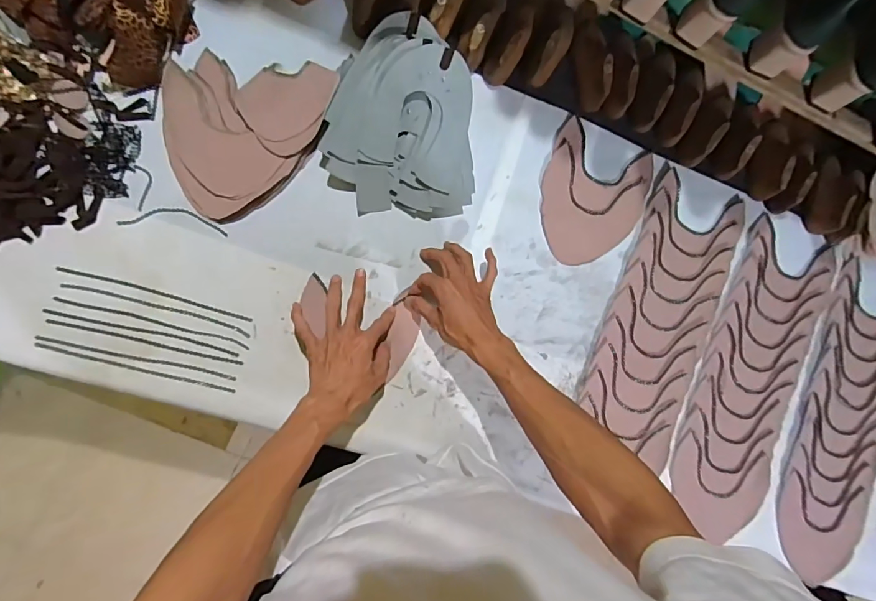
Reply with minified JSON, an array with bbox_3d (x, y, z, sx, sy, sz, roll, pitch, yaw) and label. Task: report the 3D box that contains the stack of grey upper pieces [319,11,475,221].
[{"bbox_3d":[-0.056,-0.241,0.602,0.202,0.091,0.251,-9,89,-10],"label":"stack of grey upper pieces"}]

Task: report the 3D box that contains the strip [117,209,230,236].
[{"bbox_3d":[-0.346,-0.106,0.590,0.132,0.004,0.029,6,87,-9],"label":"strip"}]

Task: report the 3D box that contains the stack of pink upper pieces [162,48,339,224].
[{"bbox_3d":[-0.252,-0.216,0.596,0.206,0.032,0.208,3,87,-9],"label":"stack of pink upper pieces"}]

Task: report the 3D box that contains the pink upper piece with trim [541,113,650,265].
[{"bbox_3d":[0.239,-0.157,0.696,0.167,0.006,0.204,20,86,-7],"label":"pink upper piece with trim"}]

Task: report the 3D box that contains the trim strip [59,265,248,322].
[{"bbox_3d":[-0.362,-0.008,0.582,0.237,0.007,0.009,17,85,-8],"label":"trim strip"}]

